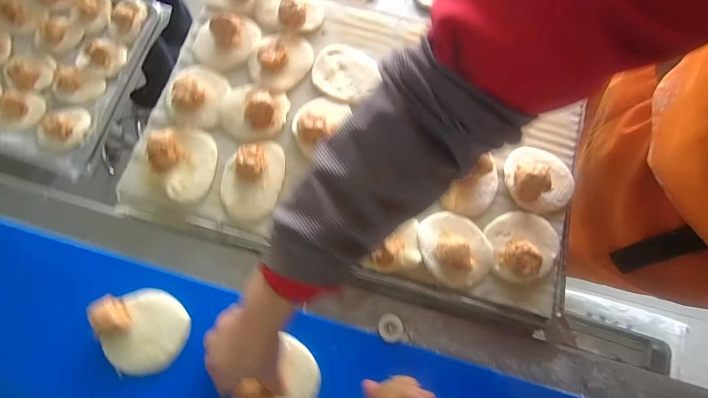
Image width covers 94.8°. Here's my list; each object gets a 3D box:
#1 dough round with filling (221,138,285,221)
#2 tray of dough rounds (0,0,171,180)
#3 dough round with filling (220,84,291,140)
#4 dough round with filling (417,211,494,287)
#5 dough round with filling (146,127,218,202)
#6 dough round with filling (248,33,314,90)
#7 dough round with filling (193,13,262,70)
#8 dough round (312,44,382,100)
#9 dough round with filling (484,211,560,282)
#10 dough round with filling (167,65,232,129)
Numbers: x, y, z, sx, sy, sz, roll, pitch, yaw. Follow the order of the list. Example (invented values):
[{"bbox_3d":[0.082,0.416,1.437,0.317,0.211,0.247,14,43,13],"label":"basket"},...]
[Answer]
[{"bbox_3d":[-0.135,-0.031,0.426,0.075,0.034,0.111,13,76,2],"label":"dough round with filling"},{"bbox_3d":[-0.747,-0.313,0.656,0.604,0.054,0.399,15,76,3],"label":"tray of dough rounds"},{"bbox_3d":[-0.141,-0.126,0.449,0.088,0.037,0.078,9,76,1],"label":"dough round with filling"},{"bbox_3d":[0.131,0.060,0.410,0.087,0.038,0.099,-24,78,-7],"label":"dough round with filling"},{"bbox_3d":[-0.225,-0.054,0.431,0.078,0.032,0.099,-32,79,-8],"label":"dough round with filling"},{"bbox_3d":[-0.110,-0.208,0.473,0.087,0.034,0.100,29,78,6],"label":"dough round with filling"},{"bbox_3d":[-0.190,-0.238,0.480,0.098,0.033,0.084,-11,77,-4],"label":"dough round with filling"},{"bbox_3d":[-0.012,-0.188,0.482,0.092,0.008,0.088,0,76,-1],"label":"dough round"},{"bbox_3d":[0.223,0.057,0.415,0.090,0.034,0.086,0,76,-1],"label":"dough round with filling"},{"bbox_3d":[-0.224,-0.151,0.455,0.084,0.036,0.093,12,76,2],"label":"dough round with filling"}]

